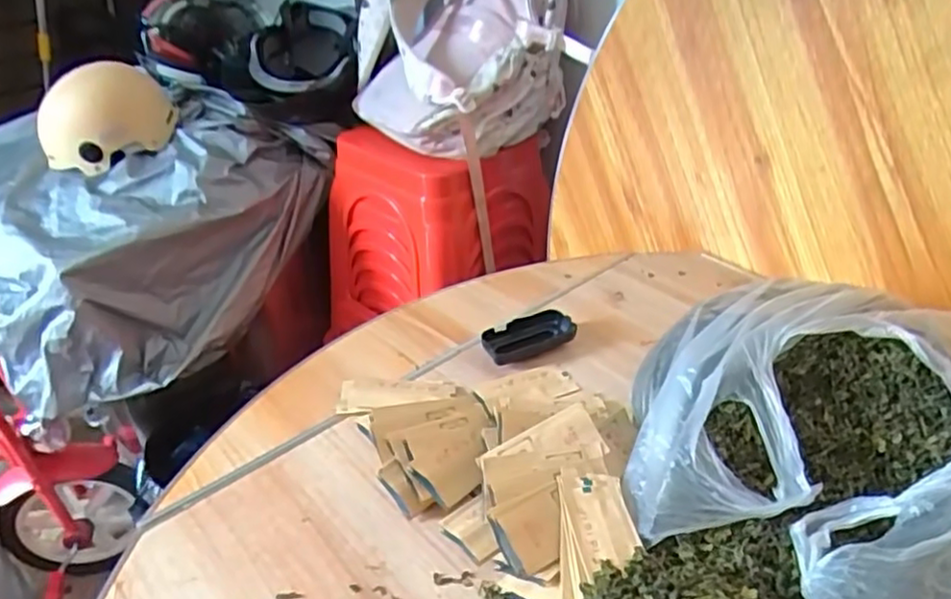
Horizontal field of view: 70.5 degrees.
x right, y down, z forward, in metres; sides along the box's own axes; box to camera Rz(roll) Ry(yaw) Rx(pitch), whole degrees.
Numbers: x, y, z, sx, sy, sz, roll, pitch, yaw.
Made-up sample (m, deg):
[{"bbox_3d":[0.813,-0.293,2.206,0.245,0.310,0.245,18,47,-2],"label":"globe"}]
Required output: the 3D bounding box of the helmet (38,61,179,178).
[{"bbox_3d":[-0.685,-0.349,1.239,0.229,0.155,0.176,-20,38,-26],"label":"helmet"}]

